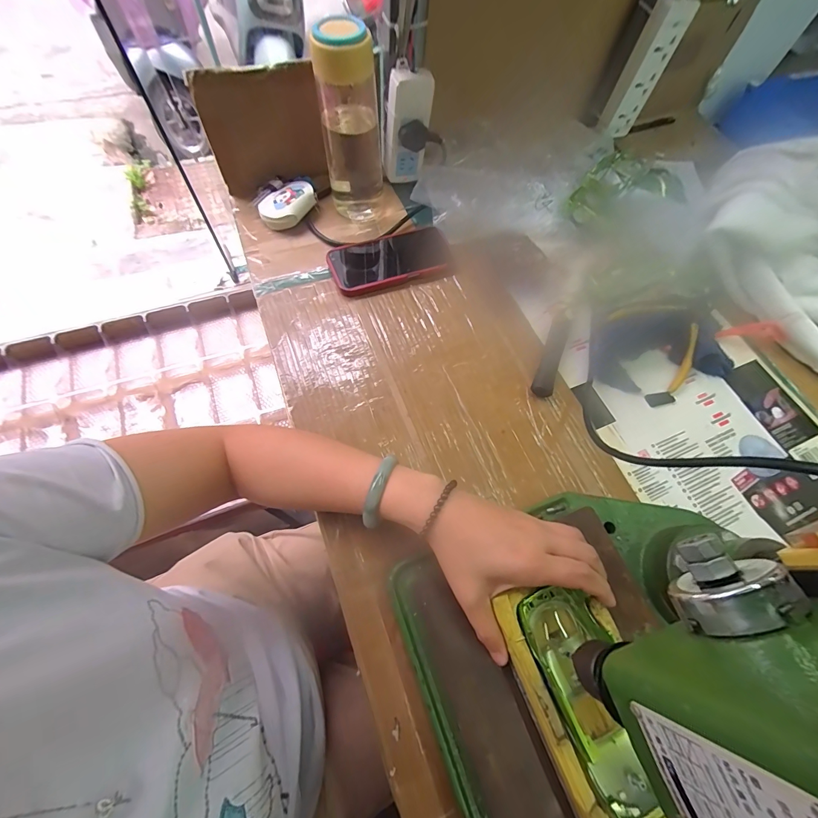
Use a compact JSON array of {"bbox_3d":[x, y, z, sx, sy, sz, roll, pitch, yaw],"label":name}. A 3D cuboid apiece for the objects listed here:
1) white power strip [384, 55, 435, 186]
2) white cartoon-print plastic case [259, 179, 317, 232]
[{"bbox_3d":[-0.001,-0.386,0.496,0.059,0.129,0.032,-7,67,-6],"label":"white power strip"},{"bbox_3d":[-0.170,-0.285,0.505,0.076,0.036,0.051,-32,72,-16],"label":"white cartoon-print plastic case"}]

